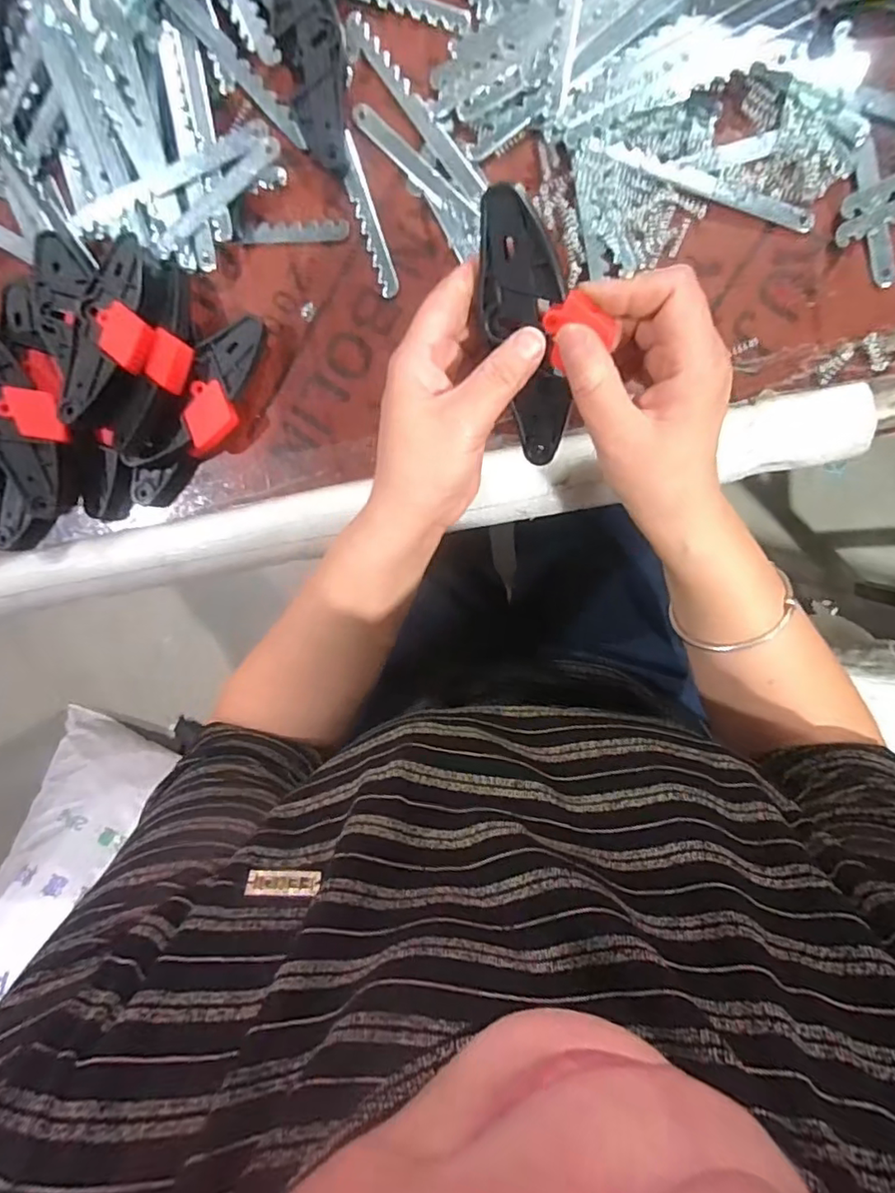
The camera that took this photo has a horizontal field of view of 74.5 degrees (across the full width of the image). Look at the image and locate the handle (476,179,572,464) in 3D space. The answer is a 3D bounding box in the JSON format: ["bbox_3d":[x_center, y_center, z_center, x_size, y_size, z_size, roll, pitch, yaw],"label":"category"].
[{"bbox_3d":[0.039,-0.125,0.286,0.036,0.012,0.124,-12,123,6],"label":"handle"}]

